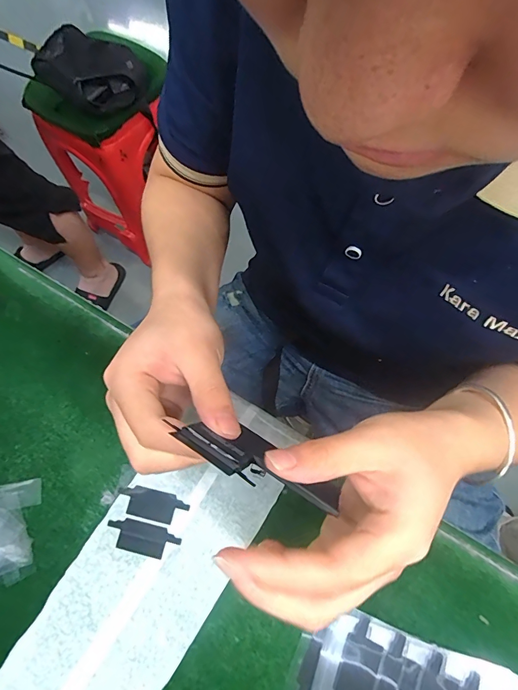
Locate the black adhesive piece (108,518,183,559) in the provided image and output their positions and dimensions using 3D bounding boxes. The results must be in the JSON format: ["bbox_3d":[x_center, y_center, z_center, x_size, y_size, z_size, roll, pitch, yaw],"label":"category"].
[{"bbox_3d":[-0.077,0.128,0.256,0.048,0.004,0.018,9,71,9],"label":"black adhesive piece"}]

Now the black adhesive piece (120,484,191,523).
[{"bbox_3d":[-0.072,0.108,0.262,0.048,0.004,0.019,10,71,10],"label":"black adhesive piece"}]

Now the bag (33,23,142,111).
[{"bbox_3d":[-0.356,-0.583,0.820,0.218,0.065,0.161,30,74,15],"label":"bag"}]

